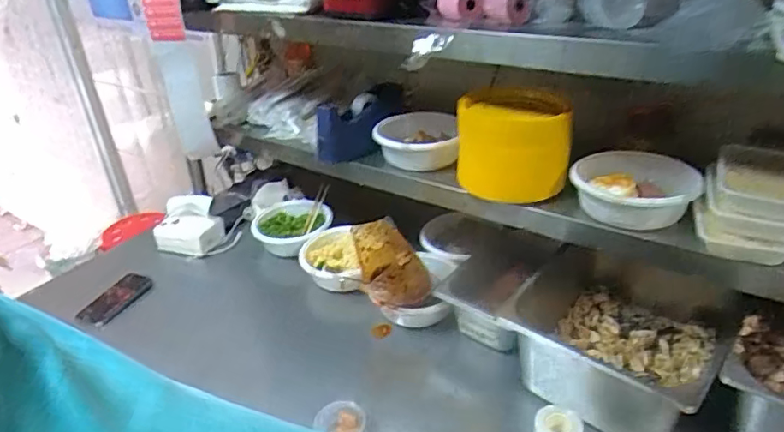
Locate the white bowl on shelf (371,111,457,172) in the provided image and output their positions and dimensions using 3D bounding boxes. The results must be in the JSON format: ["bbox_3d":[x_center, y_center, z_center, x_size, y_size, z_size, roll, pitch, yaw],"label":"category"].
[{"bbox_3d":[0.044,-0.135,0.997,0.157,0.059,0.193,2,29,9],"label":"white bowl on shelf"}]

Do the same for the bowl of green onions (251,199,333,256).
[{"bbox_3d":[-0.223,0.025,1.227,0.177,0.055,0.163,-2,29,1],"label":"bowl of green onions"}]

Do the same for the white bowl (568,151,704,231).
[{"bbox_3d":[0.347,-0.038,0.795,0.158,0.057,0.158,10,31,23],"label":"white bowl"}]

